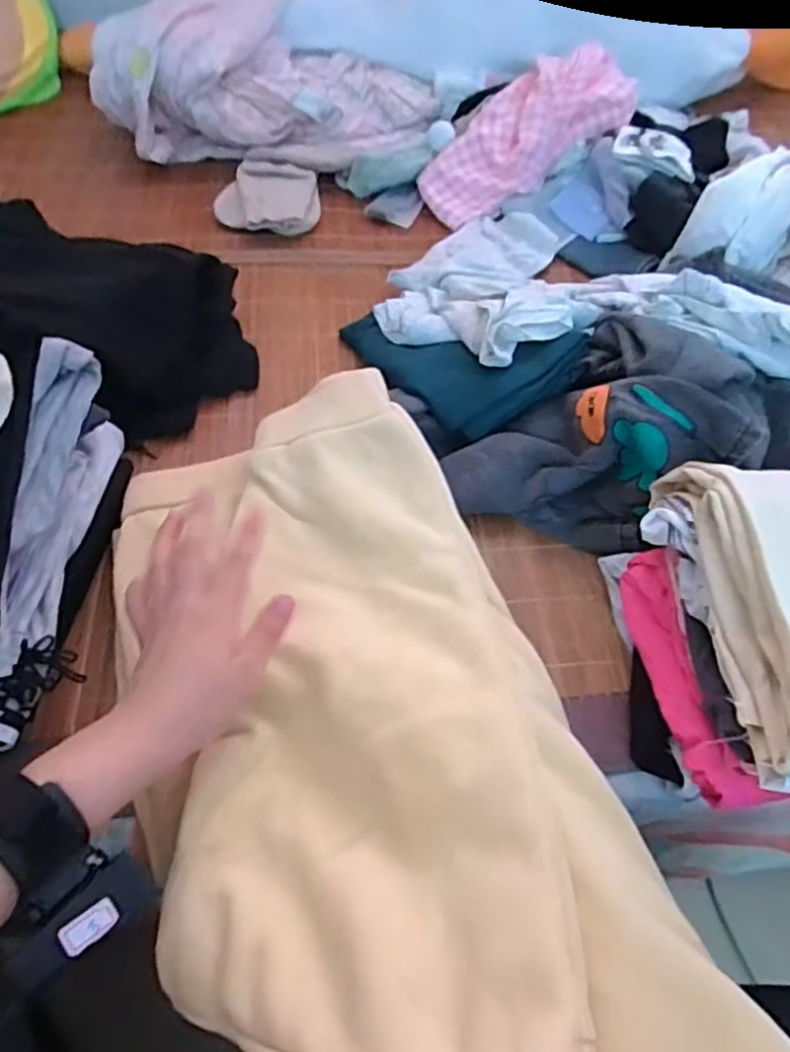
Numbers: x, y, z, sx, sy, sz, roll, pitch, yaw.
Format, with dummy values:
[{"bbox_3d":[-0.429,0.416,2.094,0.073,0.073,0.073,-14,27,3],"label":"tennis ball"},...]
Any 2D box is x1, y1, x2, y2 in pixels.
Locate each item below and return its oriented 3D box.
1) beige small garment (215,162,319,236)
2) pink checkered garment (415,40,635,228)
[{"bbox_3d":[-0.152,-0.397,0.817,0.120,0.031,0.117,2,55,-2],"label":"beige small garment"},{"bbox_3d":[0.151,-0.467,0.821,0.257,0.064,0.110,-32,58,11],"label":"pink checkered garment"}]

